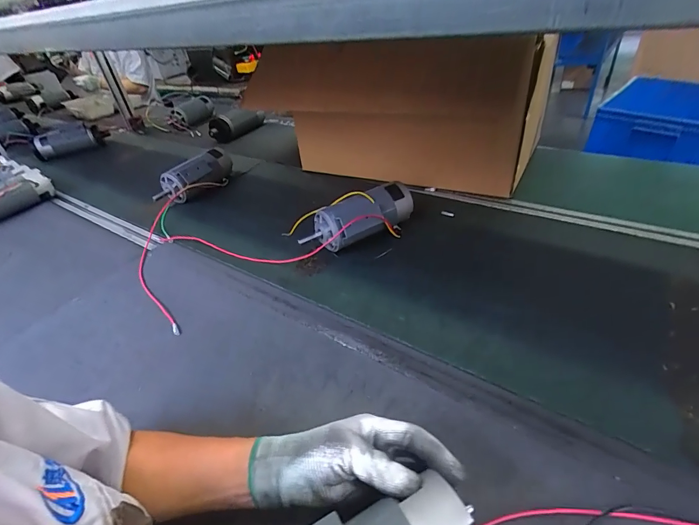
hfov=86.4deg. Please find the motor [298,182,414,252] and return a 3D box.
[{"bbox_3d":[0.027,-0.077,0.694,0.225,0.086,0.084,-22,39,-20],"label":"motor"}]

